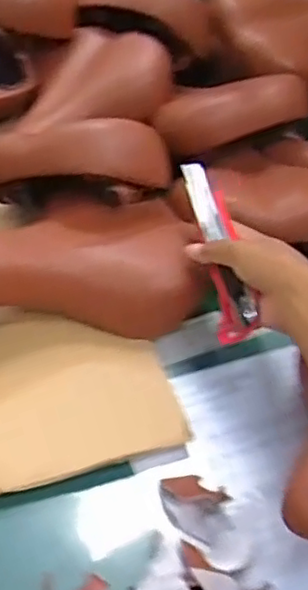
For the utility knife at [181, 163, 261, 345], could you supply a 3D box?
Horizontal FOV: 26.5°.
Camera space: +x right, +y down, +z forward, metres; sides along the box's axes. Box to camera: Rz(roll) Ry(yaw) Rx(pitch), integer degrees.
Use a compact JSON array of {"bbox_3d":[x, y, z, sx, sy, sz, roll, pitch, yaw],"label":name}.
[{"bbox_3d":[0.055,-0.040,0.558,0.024,0.039,0.162,-7,69,-14],"label":"utility knife"}]

